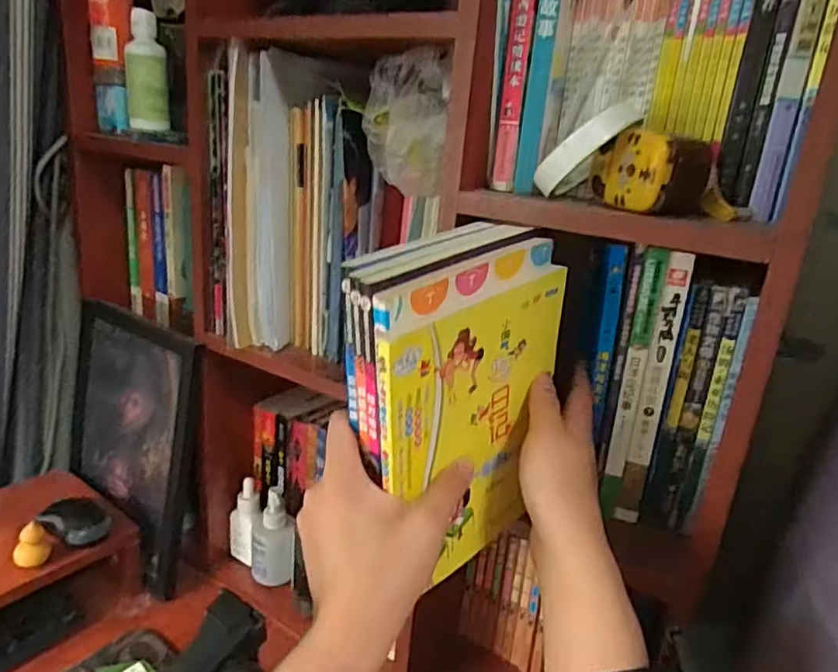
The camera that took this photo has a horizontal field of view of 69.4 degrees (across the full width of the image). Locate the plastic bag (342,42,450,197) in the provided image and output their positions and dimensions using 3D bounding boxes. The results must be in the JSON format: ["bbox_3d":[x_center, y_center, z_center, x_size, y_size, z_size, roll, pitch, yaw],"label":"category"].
[{"bbox_3d":[-0.019,-0.180,0.509,0.084,0.109,0.079,6,18,0],"label":"plastic bag"}]

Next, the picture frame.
[{"bbox_3d":[-0.369,0.128,0.765,0.239,0.310,0.023,13,7,31],"label":"picture frame"}]

